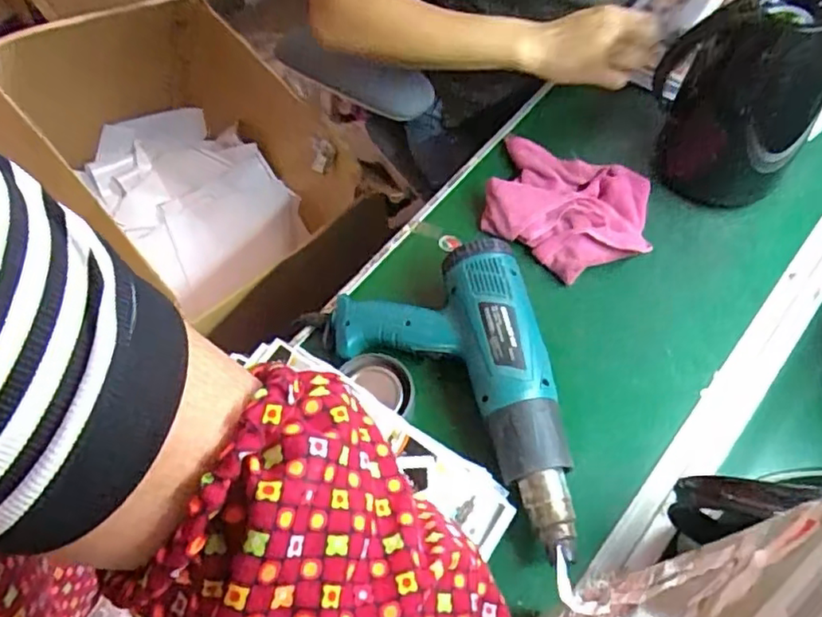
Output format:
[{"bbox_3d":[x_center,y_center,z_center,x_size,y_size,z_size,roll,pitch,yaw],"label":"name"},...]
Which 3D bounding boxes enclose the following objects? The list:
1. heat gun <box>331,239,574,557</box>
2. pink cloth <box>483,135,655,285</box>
[{"bbox_3d":[0.036,0.082,0.536,0.174,0.064,0.264,-13,65,-3],"label":"heat gun"},{"bbox_3d":[0.163,-0.102,0.658,0.168,0.043,0.156,16,67,11],"label":"pink cloth"}]

